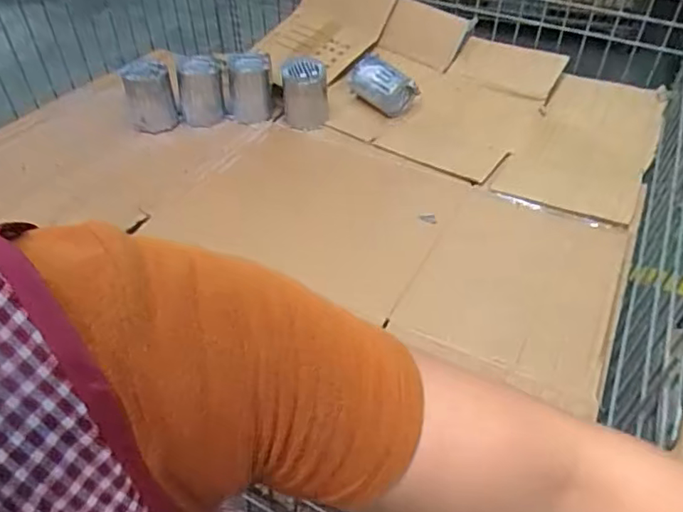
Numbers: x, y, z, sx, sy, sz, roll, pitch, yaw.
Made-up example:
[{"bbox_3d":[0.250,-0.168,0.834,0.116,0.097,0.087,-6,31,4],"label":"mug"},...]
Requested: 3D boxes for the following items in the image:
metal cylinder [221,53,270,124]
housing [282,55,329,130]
[{"bbox_3d":[-0.194,-0.350,1.169,0.099,0.120,0.071,-4,44,-5],"label":"metal cylinder"},{"bbox_3d":[-0.072,-0.321,1.128,0.089,0.129,0.084,-4,44,-5],"label":"housing"}]

